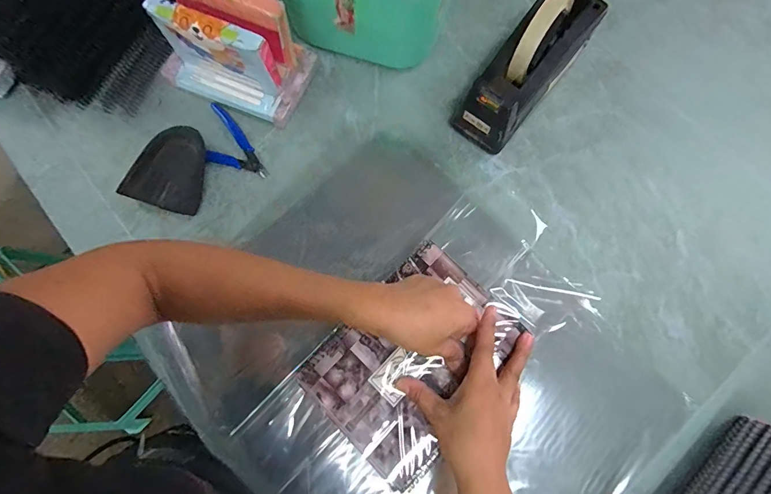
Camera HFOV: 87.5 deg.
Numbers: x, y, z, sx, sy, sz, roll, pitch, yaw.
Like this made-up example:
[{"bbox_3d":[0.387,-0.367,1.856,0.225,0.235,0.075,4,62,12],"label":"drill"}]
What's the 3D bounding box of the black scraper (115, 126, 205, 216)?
[{"bbox_3d":[-0.270,-0.100,0.507,0.086,0.034,0.100,14,76,4],"label":"black scraper"}]

